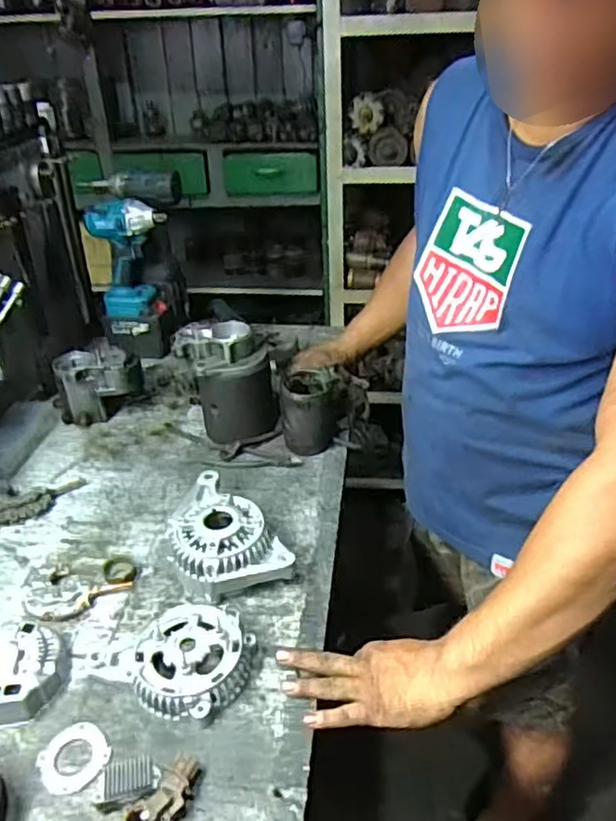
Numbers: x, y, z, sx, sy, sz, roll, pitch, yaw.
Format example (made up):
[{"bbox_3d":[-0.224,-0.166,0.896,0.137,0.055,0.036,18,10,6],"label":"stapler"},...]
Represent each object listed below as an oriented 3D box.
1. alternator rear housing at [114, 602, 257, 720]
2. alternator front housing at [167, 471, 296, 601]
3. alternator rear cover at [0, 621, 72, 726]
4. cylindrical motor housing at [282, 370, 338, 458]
[{"bbox_3d":[-0.125,0.256,0.686,0.115,0.047,0.113,-2,32,1],"label":"alternator rear housing"},{"bbox_3d":[-0.114,0.160,0.817,0.116,0.065,0.181,-25,39,-31],"label":"alternator front housing"},{"bbox_3d":[-0.303,0.272,0.685,0.090,0.032,0.104,3,33,8],"label":"alternator rear cover"},{"bbox_3d":[0.001,0.009,1.003,0.087,0.106,0.095,-1,32,2],"label":"cylindrical motor housing"}]

